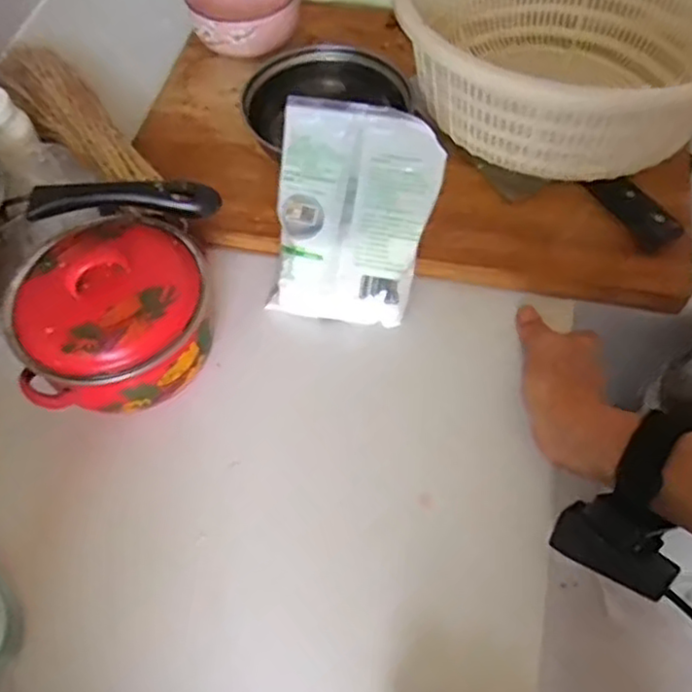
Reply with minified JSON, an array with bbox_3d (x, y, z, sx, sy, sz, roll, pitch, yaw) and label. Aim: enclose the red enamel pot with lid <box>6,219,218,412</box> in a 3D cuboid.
[{"bbox_3d":[-0.163,-0.022,0.501,0.133,0.094,0.125,-1,61,1],"label":"red enamel pot with lid"}]

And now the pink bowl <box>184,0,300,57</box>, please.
[{"bbox_3d":[-0.099,-0.321,0.684,0.106,0.046,0.112,-1,61,1],"label":"pink bowl"}]

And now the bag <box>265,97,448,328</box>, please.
[{"bbox_3d":[0.006,-0.100,0.533,0.116,0.019,0.158,9,91,11],"label":"bag"}]

